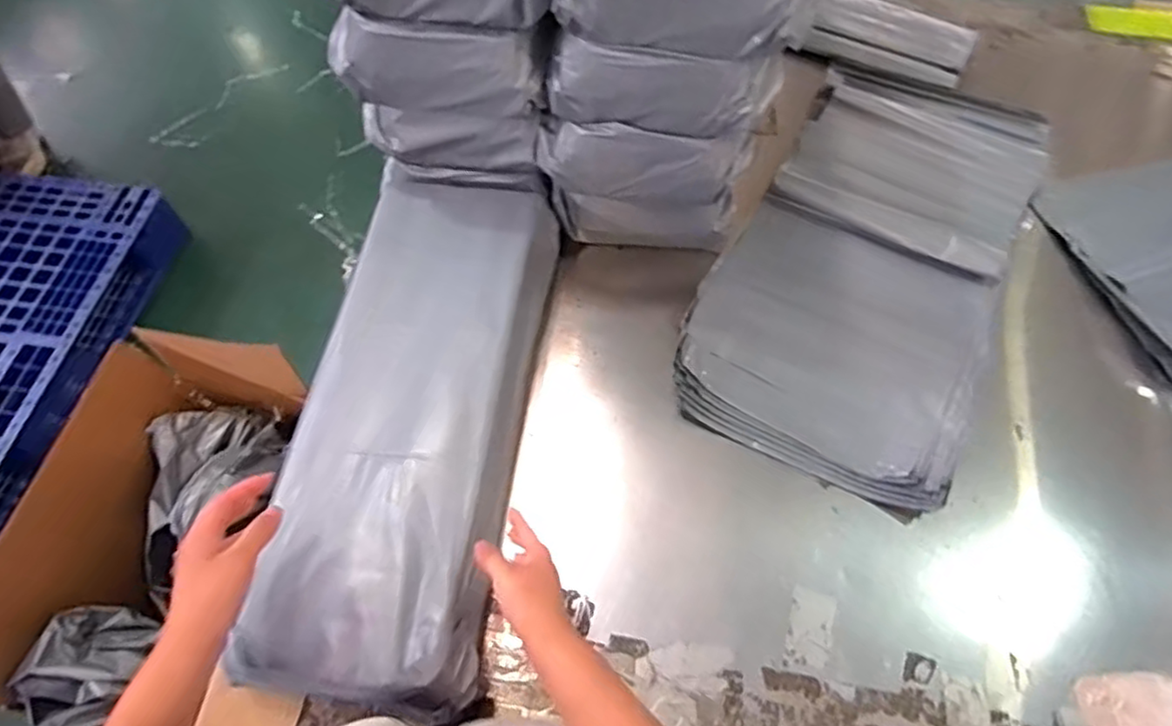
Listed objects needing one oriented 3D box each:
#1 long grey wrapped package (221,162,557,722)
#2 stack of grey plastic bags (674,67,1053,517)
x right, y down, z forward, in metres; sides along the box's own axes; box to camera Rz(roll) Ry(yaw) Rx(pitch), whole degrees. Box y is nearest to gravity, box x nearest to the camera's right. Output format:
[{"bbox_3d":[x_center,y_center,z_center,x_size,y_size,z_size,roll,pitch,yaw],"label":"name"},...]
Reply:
[{"bbox_3d":[-0.187,0.055,0.785,0.222,0.119,0.607,6,60,4],"label":"long grey wrapped package"},{"bbox_3d":[0.411,-0.170,0.959,0.367,0.042,0.728,25,66,13],"label":"stack of grey plastic bags"}]

